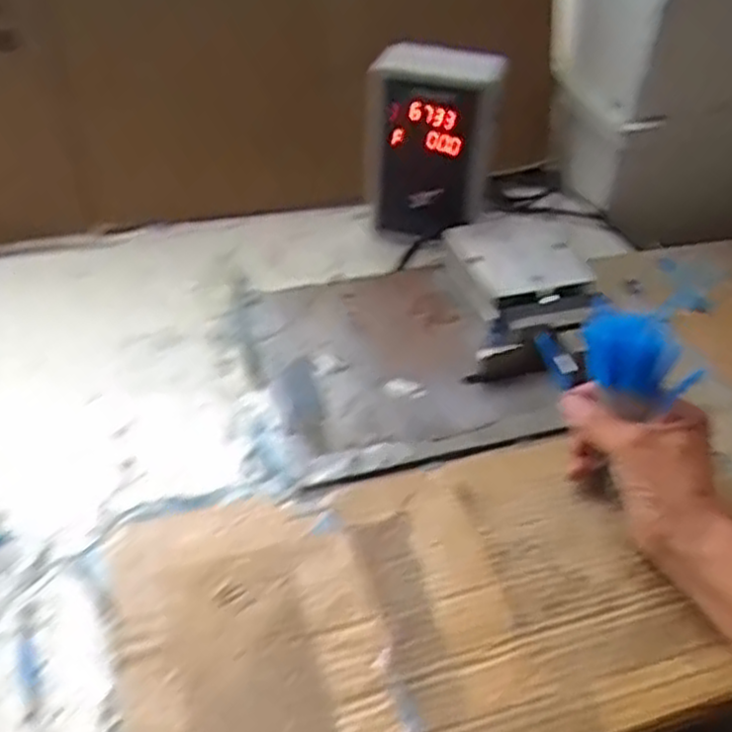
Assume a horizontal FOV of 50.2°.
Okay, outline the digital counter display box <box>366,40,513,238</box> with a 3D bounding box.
[{"bbox_3d":[0.063,-0.206,0.748,0.114,0.171,0.068,14,43,14],"label":"digital counter display box"}]

